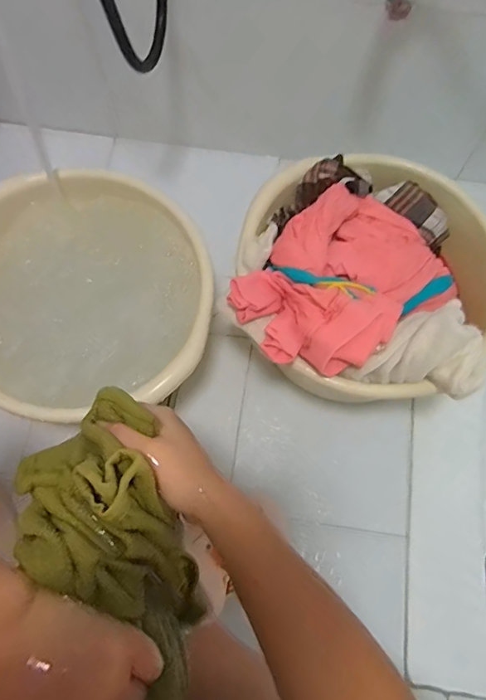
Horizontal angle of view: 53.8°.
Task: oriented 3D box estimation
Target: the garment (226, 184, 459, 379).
[{"bbox_3d":[0.113,-0.086,0.575,0.260,0.078,0.199,-37,75,-13],"label":"garment"}]

